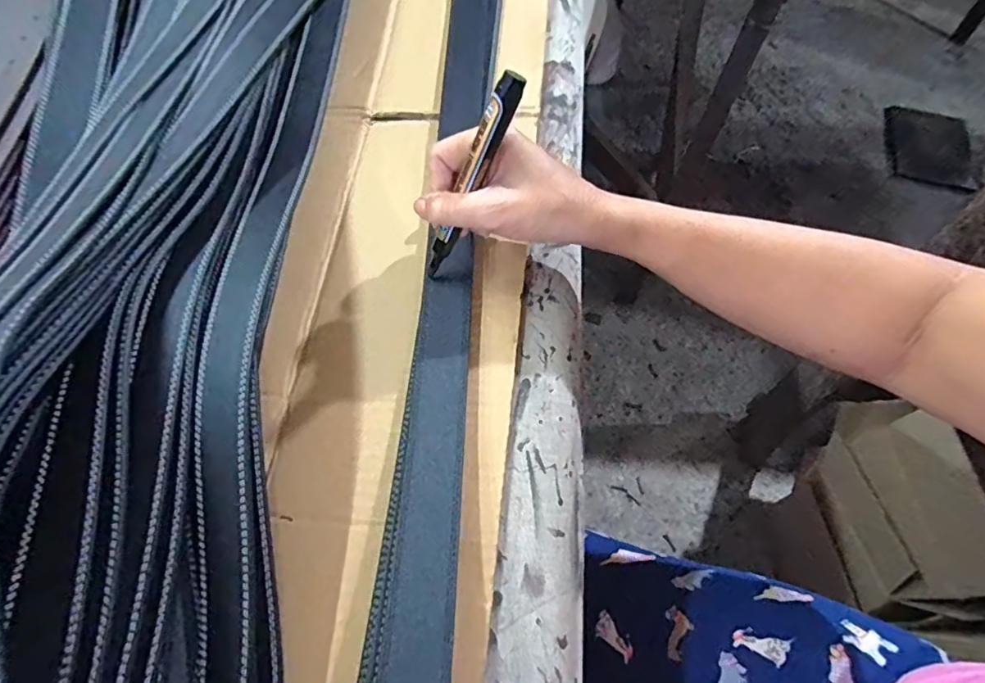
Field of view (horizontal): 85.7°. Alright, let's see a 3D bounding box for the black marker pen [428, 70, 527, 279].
[{"bbox_3d":[-0.016,-0.094,0.325,0.013,0.140,0.012,46,39,21],"label":"black marker pen"}]

